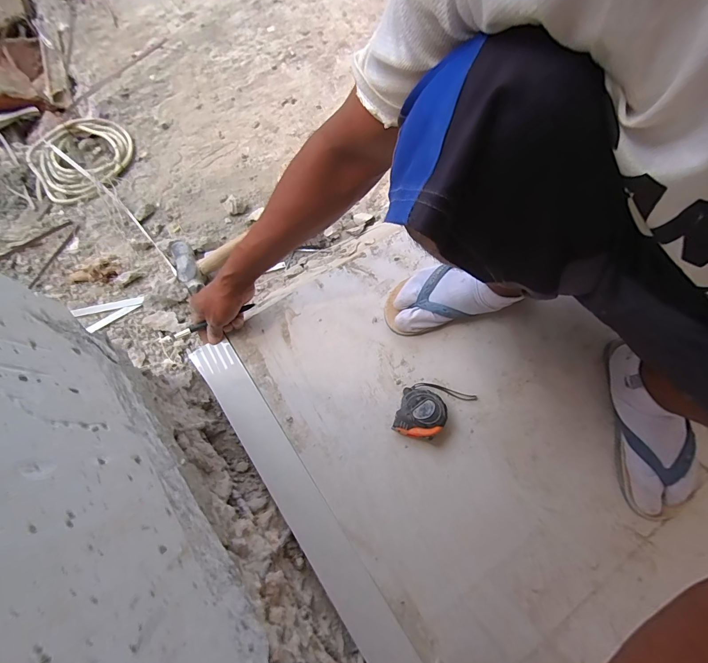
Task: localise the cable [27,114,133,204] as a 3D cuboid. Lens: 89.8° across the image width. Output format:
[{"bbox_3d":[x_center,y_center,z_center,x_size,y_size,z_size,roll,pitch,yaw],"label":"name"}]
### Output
[{"bbox_3d":[-0.631,-0.390,0.803,0.242,0.041,0.226,0,72,-1],"label":"cable"}]

